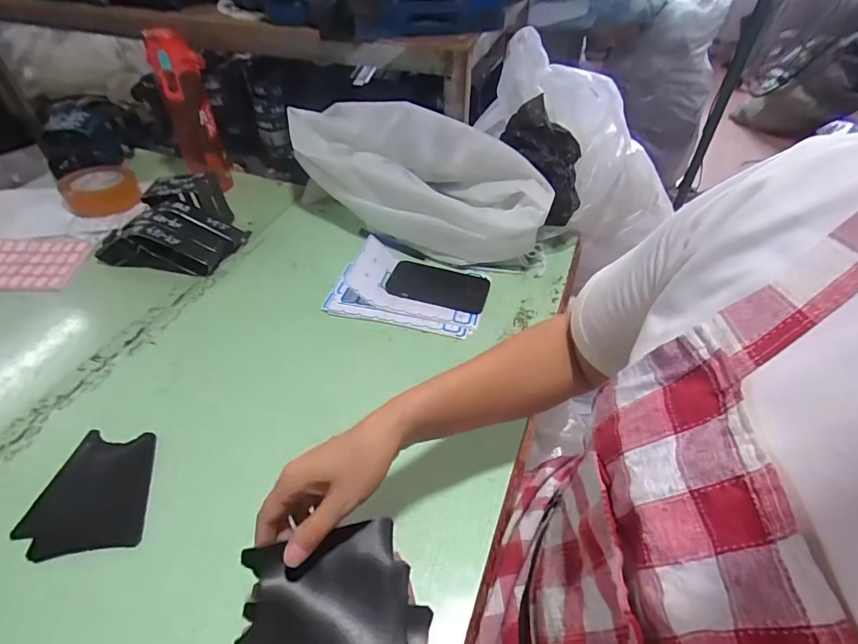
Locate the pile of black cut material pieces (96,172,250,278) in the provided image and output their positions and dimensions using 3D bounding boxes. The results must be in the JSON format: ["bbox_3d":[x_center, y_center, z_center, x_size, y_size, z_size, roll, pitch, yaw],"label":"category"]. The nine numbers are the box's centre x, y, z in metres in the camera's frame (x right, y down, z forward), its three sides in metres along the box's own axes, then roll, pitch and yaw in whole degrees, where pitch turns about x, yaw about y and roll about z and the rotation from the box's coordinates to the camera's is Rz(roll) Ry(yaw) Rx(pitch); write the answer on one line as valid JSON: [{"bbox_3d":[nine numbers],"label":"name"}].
[{"bbox_3d":[-0.422,-0.166,0.755,0.209,0.084,0.160,7,46,5],"label":"pile of black cut material pieces"}]

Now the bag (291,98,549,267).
[{"bbox_3d":[-0.021,-0.222,0.749,0.423,0.174,0.146,15,47,13],"label":"bag"}]

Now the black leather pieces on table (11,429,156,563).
[{"bbox_3d":[-0.344,0.170,0.472,0.113,0.004,0.126,-6,46,-7],"label":"black leather pieces on table"}]

